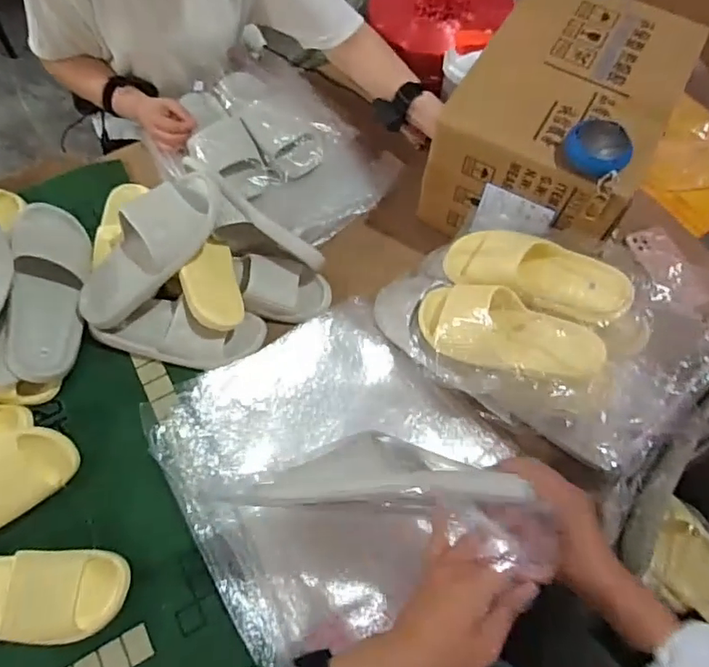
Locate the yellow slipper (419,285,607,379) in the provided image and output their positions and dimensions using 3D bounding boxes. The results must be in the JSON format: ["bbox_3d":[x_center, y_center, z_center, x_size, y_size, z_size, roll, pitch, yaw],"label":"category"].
[{"bbox_3d":[0.194,0.000,0.684,0.244,0.065,0.104,18,64,19],"label":"yellow slipper"}]

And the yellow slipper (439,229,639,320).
[{"bbox_3d":[0.237,-0.077,0.711,0.249,0.064,0.093,22,64,22],"label":"yellow slipper"}]

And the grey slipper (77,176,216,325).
[{"bbox_3d":[-0.305,-0.121,0.768,0.107,0.073,0.268,43,95,16],"label":"grey slipper"}]

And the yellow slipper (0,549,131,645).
[{"bbox_3d":[-0.417,0.316,0.640,0.254,0.060,0.099,1,64,-2],"label":"yellow slipper"}]

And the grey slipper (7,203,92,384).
[{"bbox_3d":[-0.455,-0.071,0.804,0.099,0.108,0.290,-8,65,-7],"label":"grey slipper"}]

